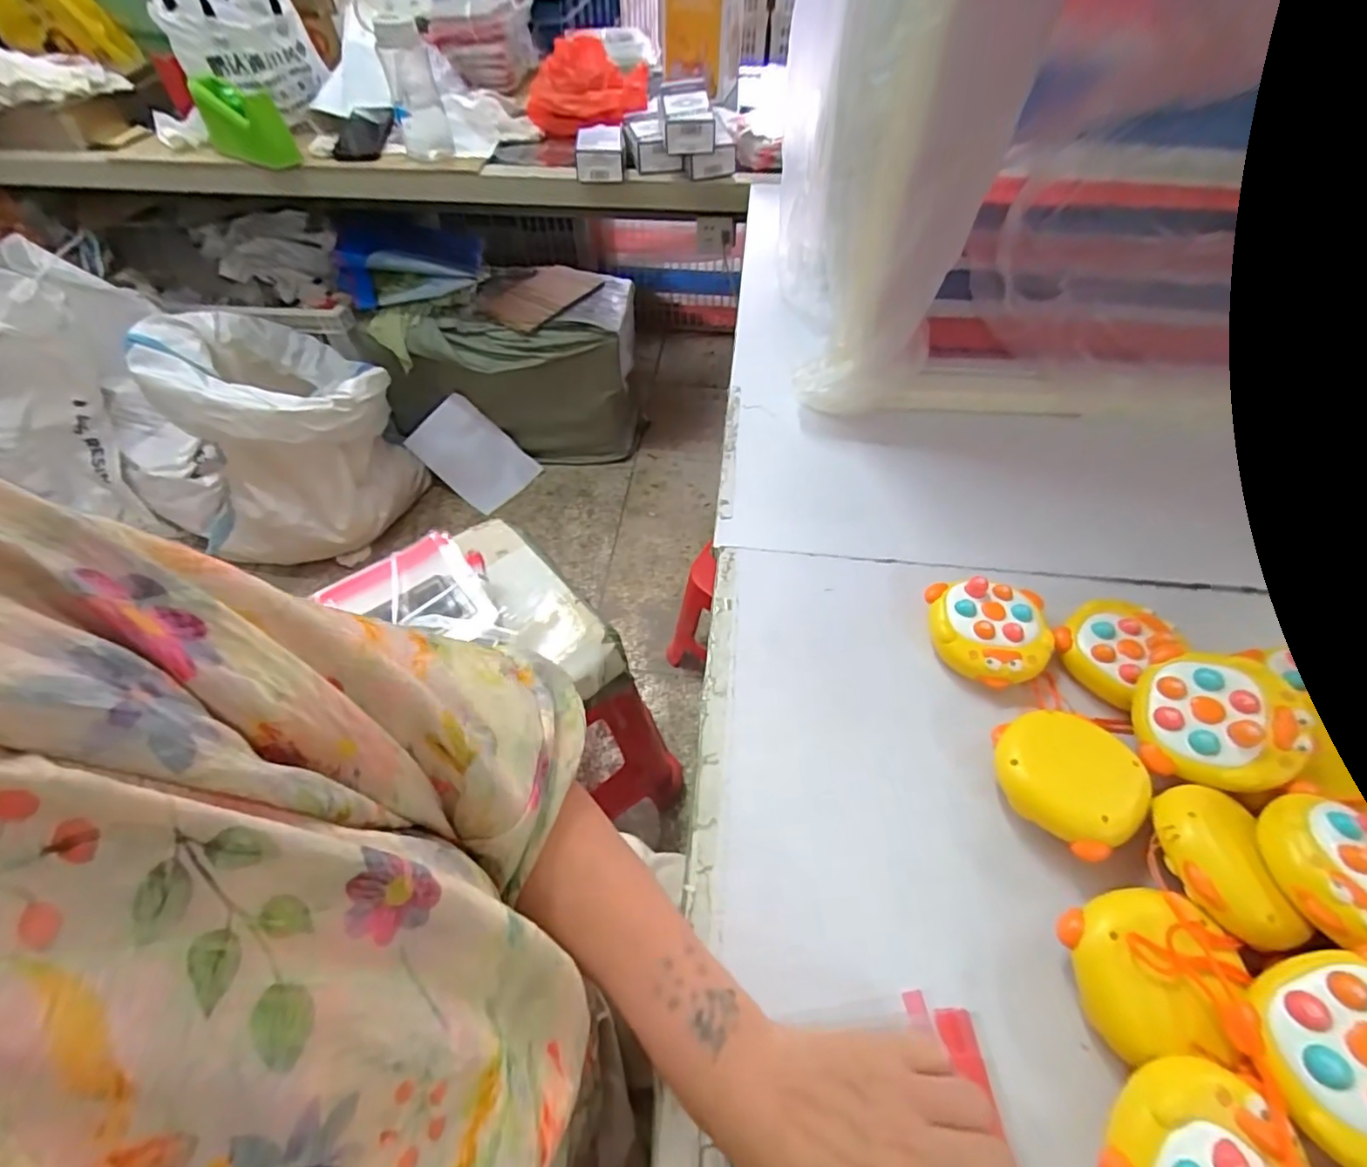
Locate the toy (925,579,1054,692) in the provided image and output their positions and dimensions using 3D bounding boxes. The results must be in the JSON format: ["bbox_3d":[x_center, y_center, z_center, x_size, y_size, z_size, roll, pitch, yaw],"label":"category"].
[{"bbox_3d":[0.232,0.036,0.444,0.082,0.024,0.078,0,54,1],"label":"toy"}]

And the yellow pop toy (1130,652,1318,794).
[{"bbox_3d":[0.341,0.087,0.378,0.084,0.038,0.084,-11,64,23],"label":"yellow pop toy"}]

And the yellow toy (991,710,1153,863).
[{"bbox_3d":[0.249,0.124,0.379,0.076,0.025,0.086,-17,55,-11],"label":"yellow toy"}]

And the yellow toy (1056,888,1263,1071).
[{"bbox_3d":[0.250,0.207,0.312,0.077,0.040,0.075,-6,54,-3],"label":"yellow toy"}]

